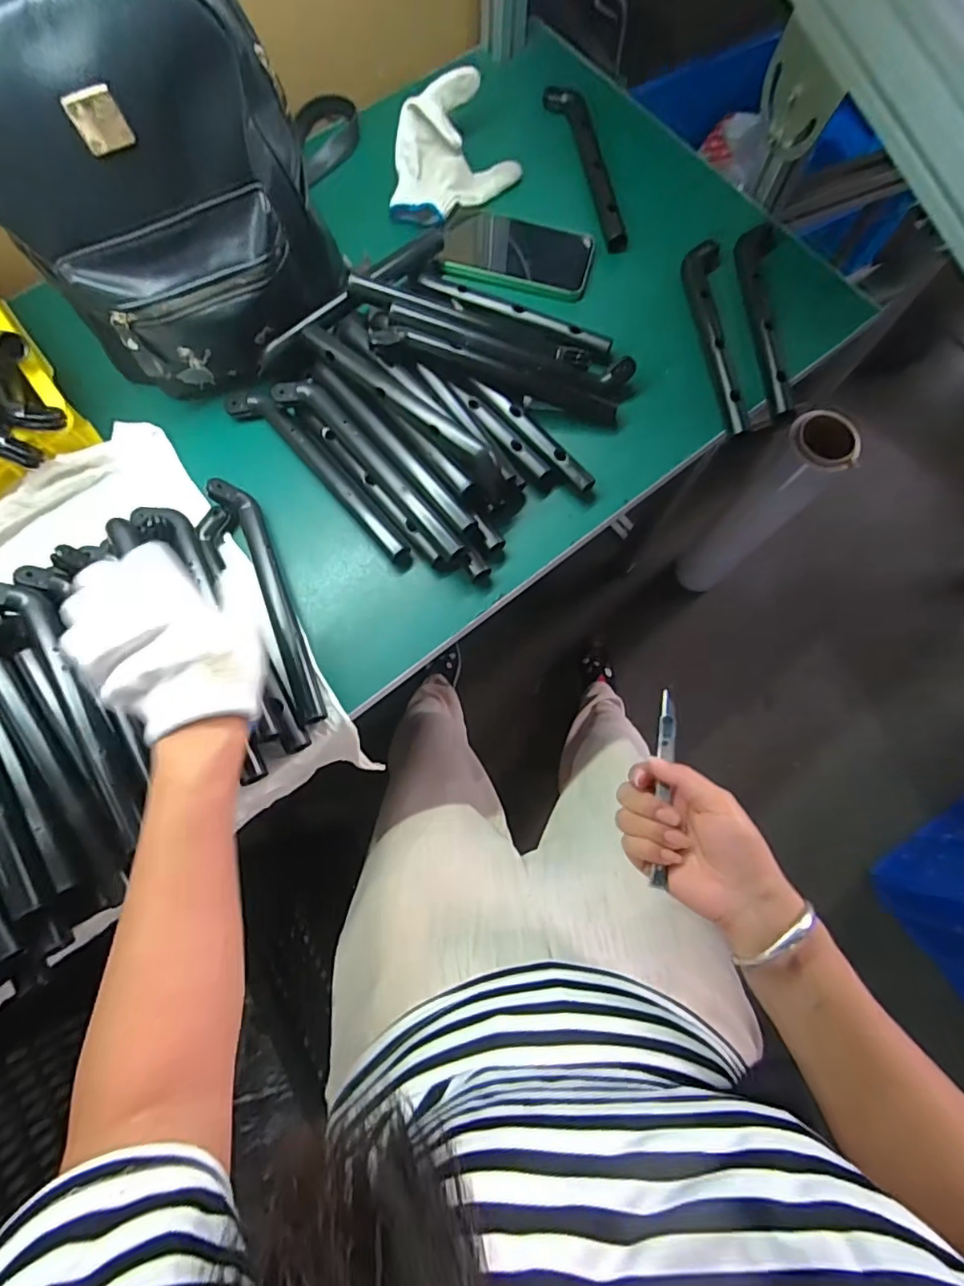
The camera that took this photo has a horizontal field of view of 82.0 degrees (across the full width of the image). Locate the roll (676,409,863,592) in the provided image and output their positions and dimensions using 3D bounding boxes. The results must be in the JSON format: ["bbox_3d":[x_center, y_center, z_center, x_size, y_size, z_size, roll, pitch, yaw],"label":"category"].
[{"bbox_3d":[0.514,-0.241,1.064,0.085,0.508,0.116,-38,79,-9],"label":"roll"}]

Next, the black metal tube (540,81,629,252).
[{"bbox_3d":[0.124,-0.556,0.638,0.045,0.019,0.239,-11,76,-3],"label":"black metal tube"}]

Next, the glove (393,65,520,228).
[{"bbox_3d":[-0.041,-0.534,0.603,0.153,0.052,0.098,-44,80,-10],"label":"glove"}]

